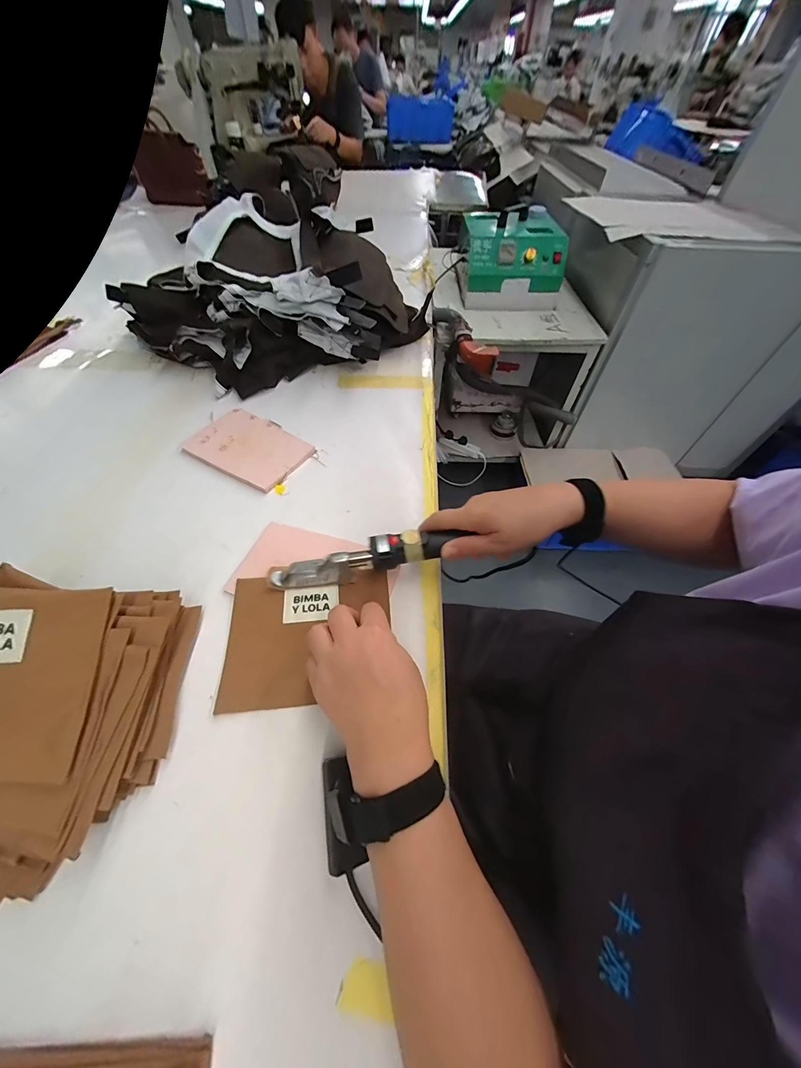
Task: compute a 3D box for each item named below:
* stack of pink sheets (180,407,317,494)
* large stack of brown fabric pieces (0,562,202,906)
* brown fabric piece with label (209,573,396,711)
[{"bbox_3d":[-0.231,-0.134,0.523,0.182,0.006,0.116,26,58,17],"label":"stack of pink sheets"},{"bbox_3d":[-0.305,0.147,0.275,0.211,0.088,0.227,2,54,0],"label":"large stack of brown fabric pieces"},{"bbox_3d":[-0.096,0.105,0.360,0.170,0.010,0.132,-6,58,0],"label":"brown fabric piece with label"}]

